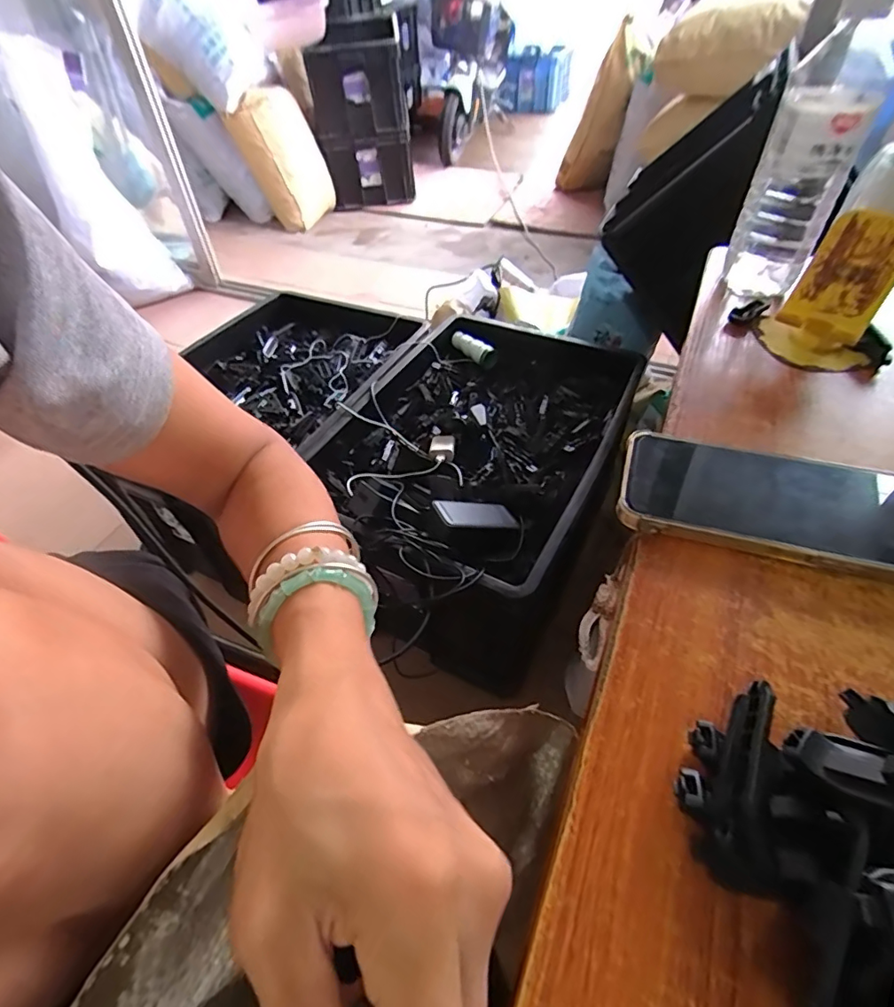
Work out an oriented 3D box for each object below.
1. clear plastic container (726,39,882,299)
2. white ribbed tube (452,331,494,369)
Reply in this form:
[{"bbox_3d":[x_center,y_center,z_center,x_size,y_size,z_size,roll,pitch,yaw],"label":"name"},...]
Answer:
[{"bbox_3d":[0.297,-0.268,0.440,0.067,0.169,0.066,23,52,22],"label":"clear plastic container"},{"bbox_3d":[0.053,-0.307,1.018,0.044,0.035,0.106,-31,53,-24],"label":"white ribbed tube"}]

